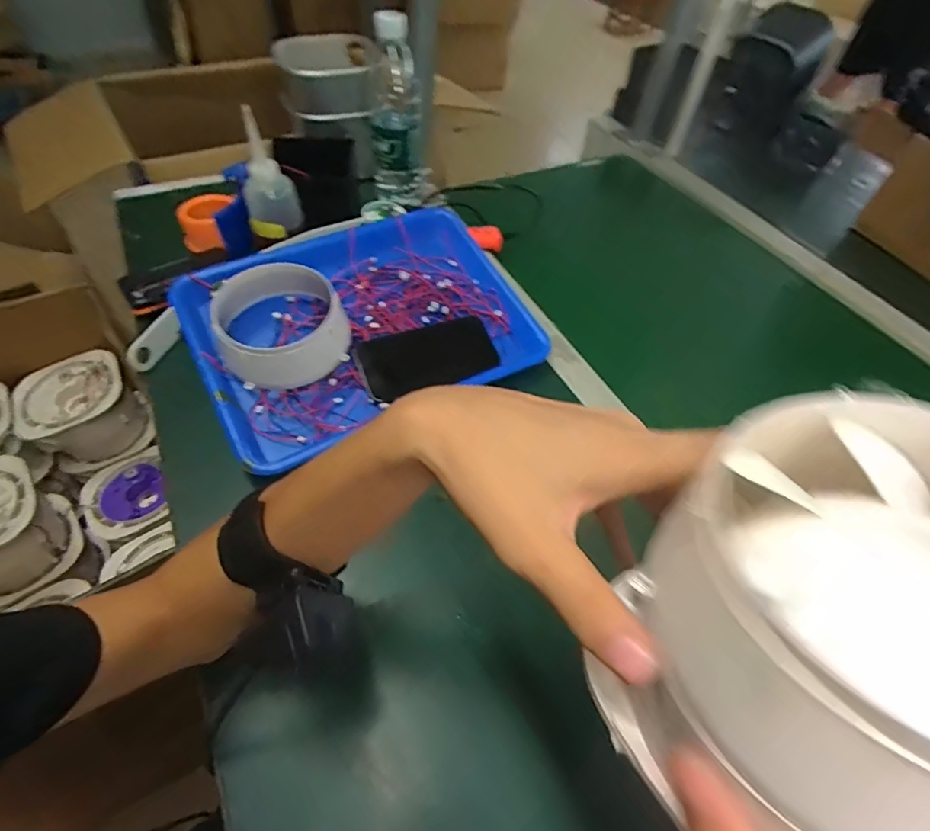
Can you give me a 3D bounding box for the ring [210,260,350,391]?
[{"bbox_3d":[-0.182,-0.097,0.508,0.129,0.050,0.128,3,51,-3],"label":"ring"}]

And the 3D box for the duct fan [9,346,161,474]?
[{"bbox_3d":[-0.570,-0.005,0.774,0.146,0.107,0.137,-35,62,-28],"label":"duct fan"}]

